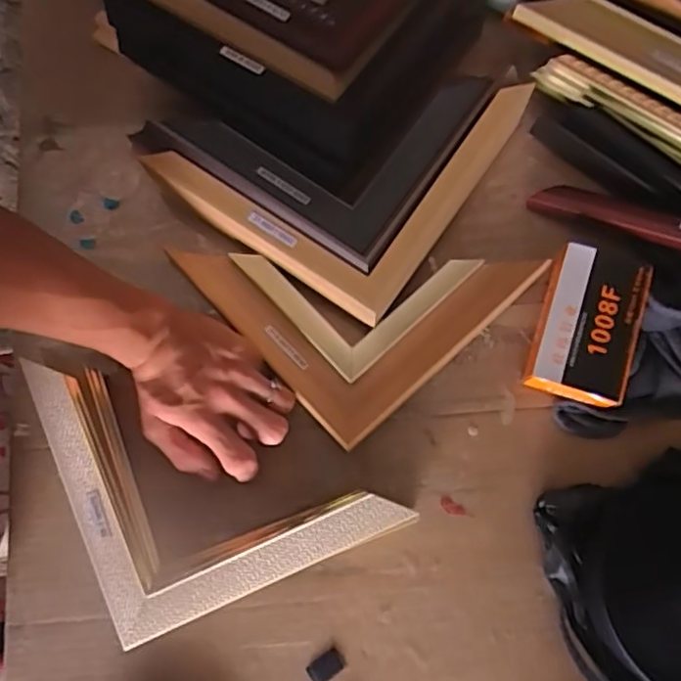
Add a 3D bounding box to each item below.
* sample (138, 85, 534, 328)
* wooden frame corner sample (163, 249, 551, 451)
[{"bbox_3d":[-0.005,-0.134,0.448,0.196,0.043,0.184,33,80,7],"label":"sample"},{"bbox_3d":[0.012,-0.049,0.463,0.187,0.026,0.187,-42,81,-8],"label":"wooden frame corner sample"}]

